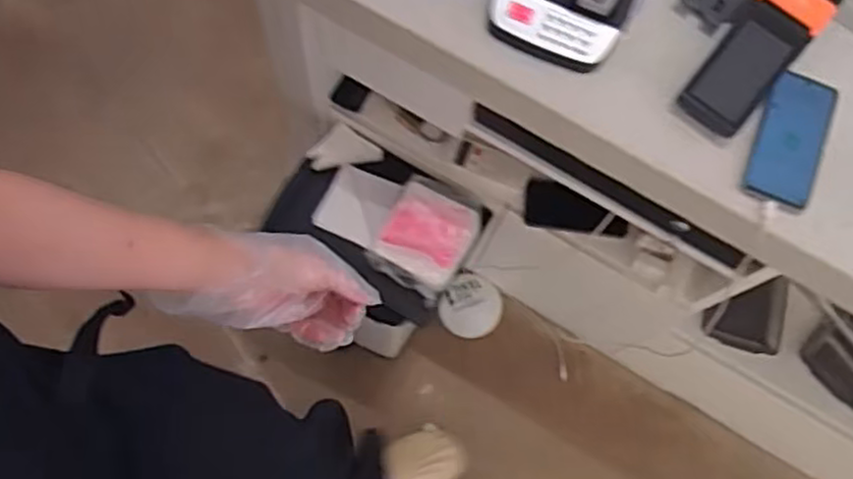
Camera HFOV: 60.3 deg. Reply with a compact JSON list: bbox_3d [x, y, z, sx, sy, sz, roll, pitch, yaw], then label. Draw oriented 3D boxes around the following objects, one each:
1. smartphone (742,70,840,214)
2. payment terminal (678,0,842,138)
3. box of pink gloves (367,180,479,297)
[{"bbox_3d":[0.402,-0.110,0.810,0.073,0.014,0.150,19,81,7],"label":"smartphone"},{"bbox_3d":[0.372,-0.214,0.815,0.083,0.039,0.212,38,87,14],"label":"payment terminal"},{"bbox_3d":[0.001,-0.006,1.121,0.136,0.053,0.166,26,74,4],"label":"box of pink gloves"}]

